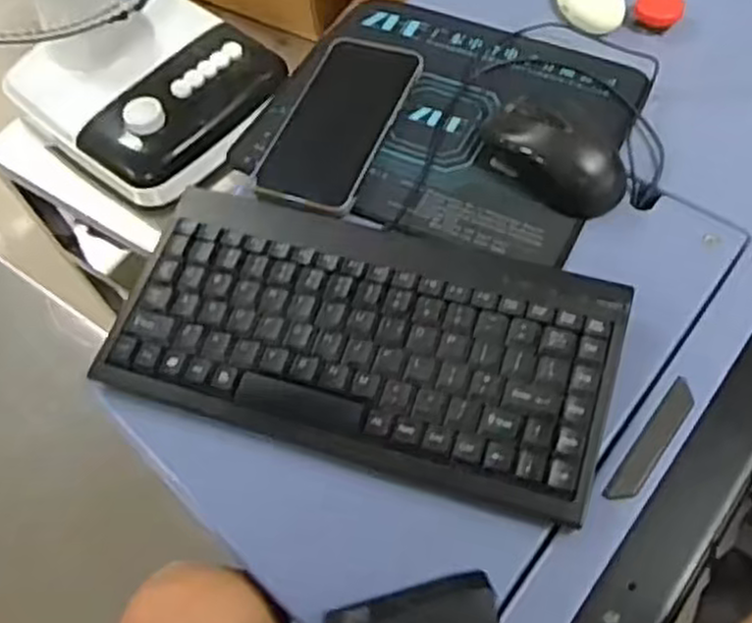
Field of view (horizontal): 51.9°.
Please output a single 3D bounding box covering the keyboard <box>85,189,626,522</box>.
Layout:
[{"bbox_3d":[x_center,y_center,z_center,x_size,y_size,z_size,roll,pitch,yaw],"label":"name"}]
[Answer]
[{"bbox_3d":[-0.009,0.011,0.455,0.287,0.025,0.148,15,62,14],"label":"keyboard"}]

